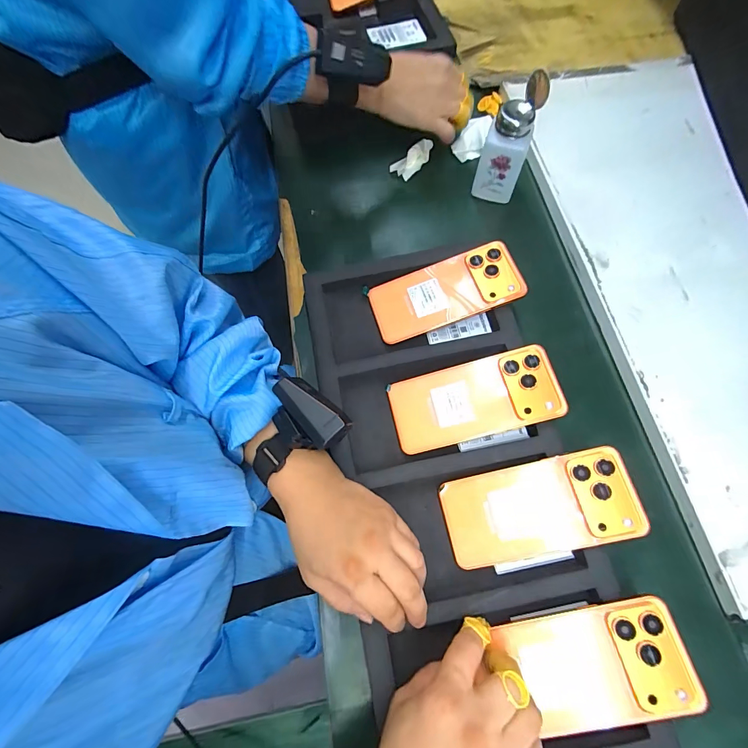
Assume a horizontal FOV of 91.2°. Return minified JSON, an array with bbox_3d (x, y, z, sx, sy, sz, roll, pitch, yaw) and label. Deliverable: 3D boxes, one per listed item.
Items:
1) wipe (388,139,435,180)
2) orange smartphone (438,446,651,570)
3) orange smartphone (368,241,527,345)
[{"bbox_3d":[0.055,-0.294,0.499,0.064,0.022,0.029,-40,73,7],"label":"wipe"},{"bbox_3d":[0.146,0.119,0.327,0.162,0.006,0.076,-16,70,9],"label":"orange smartphone"},{"bbox_3d":[0.079,-0.091,0.408,0.162,0.005,0.075,-20,71,4],"label":"orange smartphone"}]

